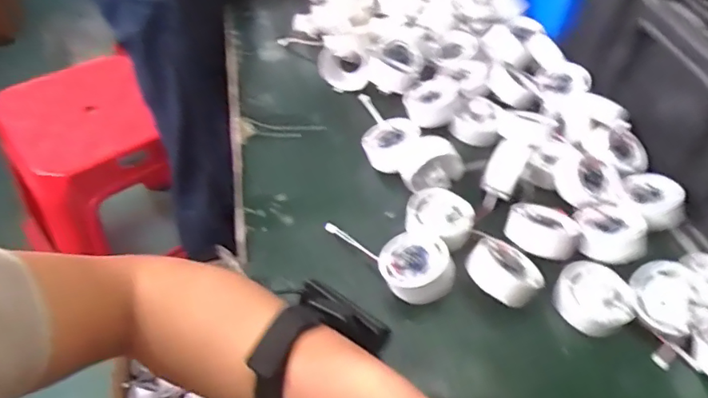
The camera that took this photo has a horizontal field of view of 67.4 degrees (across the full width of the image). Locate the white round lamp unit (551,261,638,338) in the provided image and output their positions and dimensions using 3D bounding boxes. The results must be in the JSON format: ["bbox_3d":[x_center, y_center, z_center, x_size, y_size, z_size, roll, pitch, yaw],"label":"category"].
[{"bbox_3d":[0.200,0.079,0.440,0.060,0.033,0.058,3,49,-3],"label":"white round lamp unit"}]

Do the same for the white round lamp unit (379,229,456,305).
[{"bbox_3d":[0.052,0.056,0.435,0.053,0.024,0.054,-27,42,1],"label":"white round lamp unit"}]

